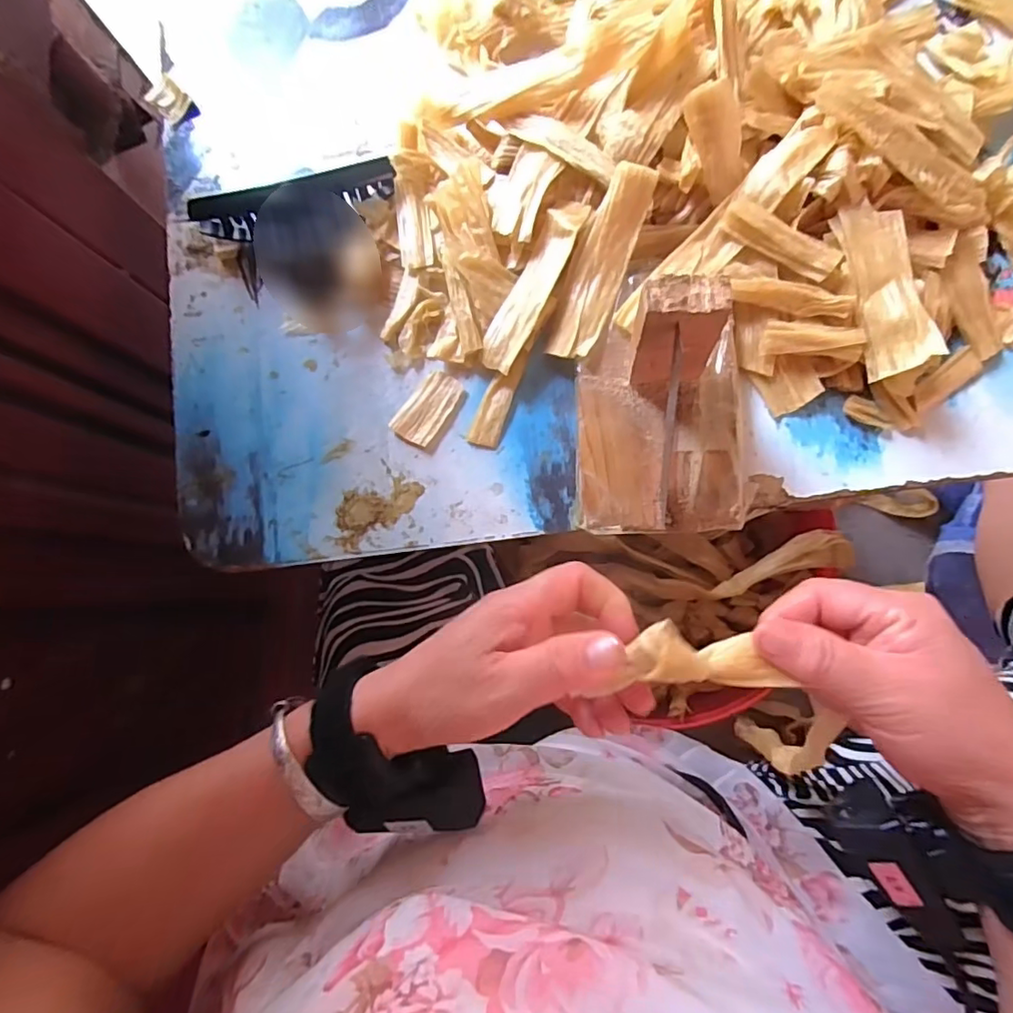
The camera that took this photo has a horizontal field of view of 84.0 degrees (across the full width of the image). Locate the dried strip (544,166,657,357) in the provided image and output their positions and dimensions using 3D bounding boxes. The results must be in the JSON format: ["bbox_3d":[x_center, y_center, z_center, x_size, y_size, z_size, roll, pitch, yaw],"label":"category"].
[{"bbox_3d":[0.052,-0.135,0.315,0.032,0.010,0.105,23,98,8],"label":"dried strip"}]

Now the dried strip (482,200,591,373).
[{"bbox_3d":[0.016,-0.126,0.322,0.023,0.010,0.102,31,99,25],"label":"dried strip"}]

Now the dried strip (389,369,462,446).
[{"bbox_3d":[-0.047,-0.059,0.340,0.026,0.004,0.045,34,86,9],"label":"dried strip"}]

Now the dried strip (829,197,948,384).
[{"bbox_3d":[0.201,-0.117,0.298,0.031,0.017,0.092,-12,81,3],"label":"dried strip"}]

